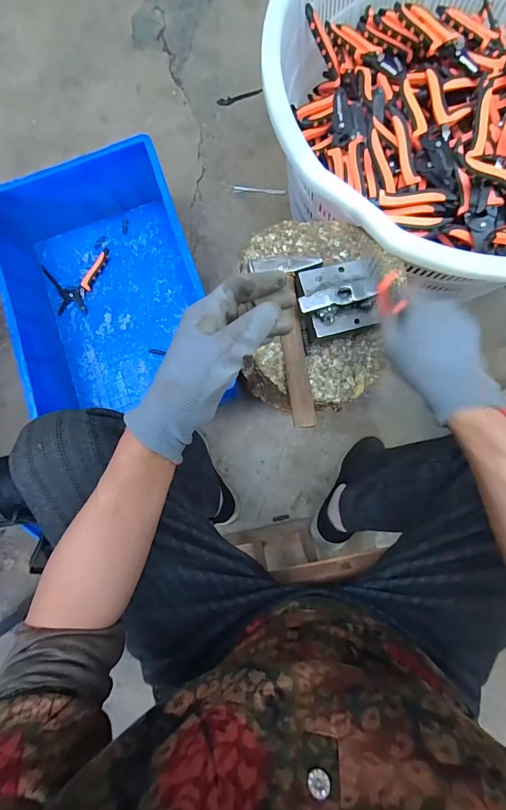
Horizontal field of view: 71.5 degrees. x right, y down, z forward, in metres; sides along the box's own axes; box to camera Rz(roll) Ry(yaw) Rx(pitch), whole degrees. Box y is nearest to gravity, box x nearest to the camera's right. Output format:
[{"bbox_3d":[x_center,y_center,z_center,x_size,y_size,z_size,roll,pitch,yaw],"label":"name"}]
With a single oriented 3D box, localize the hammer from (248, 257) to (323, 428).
[{"bbox_3d":[0.048,-0.077,0.422,0.081,0.024,0.205,-6,83,2],"label":"hammer"}]

